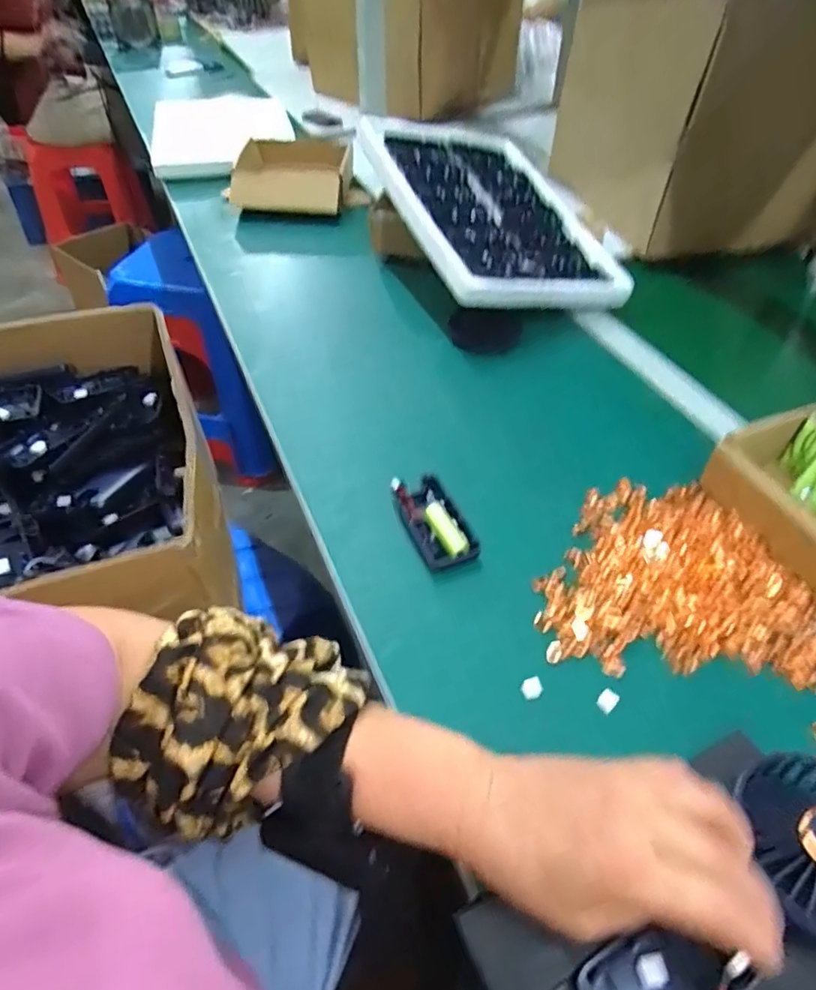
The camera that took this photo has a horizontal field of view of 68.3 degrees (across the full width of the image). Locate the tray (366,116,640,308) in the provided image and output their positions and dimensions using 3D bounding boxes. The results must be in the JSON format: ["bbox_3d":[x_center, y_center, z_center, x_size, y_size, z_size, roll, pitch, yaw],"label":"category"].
[{"bbox_3d":[0.114,-0.368,0.780,0.286,0.039,0.357,-13,61,-28],"label":"tray"}]

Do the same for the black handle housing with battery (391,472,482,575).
[{"bbox_3d":[0.022,0.022,0.500,0.044,0.018,0.094,-13,48,-15],"label":"black handle housing with battery"}]

